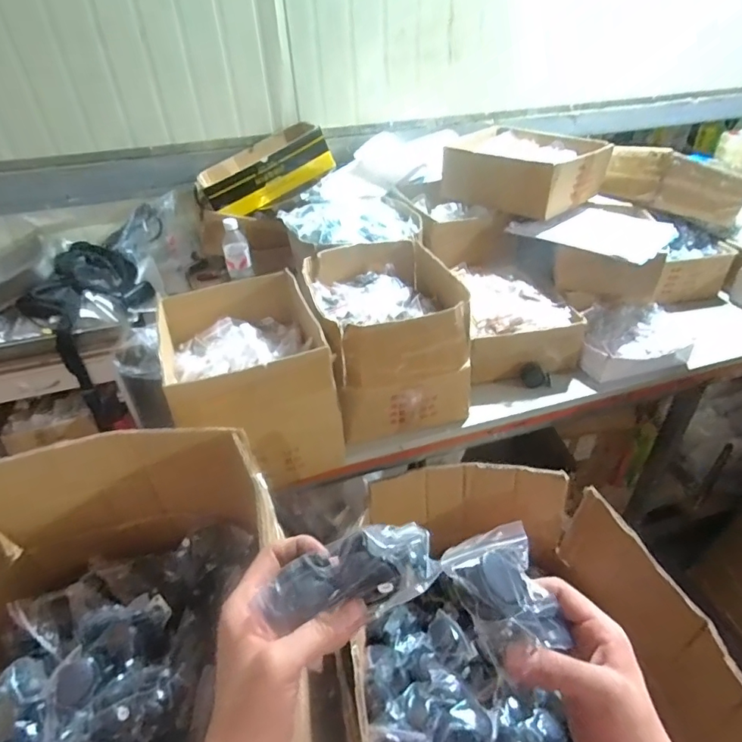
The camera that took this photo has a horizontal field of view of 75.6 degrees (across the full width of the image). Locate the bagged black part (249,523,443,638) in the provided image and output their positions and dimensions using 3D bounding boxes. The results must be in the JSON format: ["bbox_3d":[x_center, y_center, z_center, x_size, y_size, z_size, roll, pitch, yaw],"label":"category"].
[{"bbox_3d":[-0.015,0.140,0.328,0.116,0.050,0.046,-15,38,-7],"label":"bagged black part"}]

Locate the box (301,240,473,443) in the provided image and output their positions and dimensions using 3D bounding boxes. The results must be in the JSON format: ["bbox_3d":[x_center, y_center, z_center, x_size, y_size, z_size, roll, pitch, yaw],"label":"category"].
[{"bbox_3d":[0.020,-0.081,0.946,0.259,0.215,0.355,-11,37,-11],"label":"box"}]

